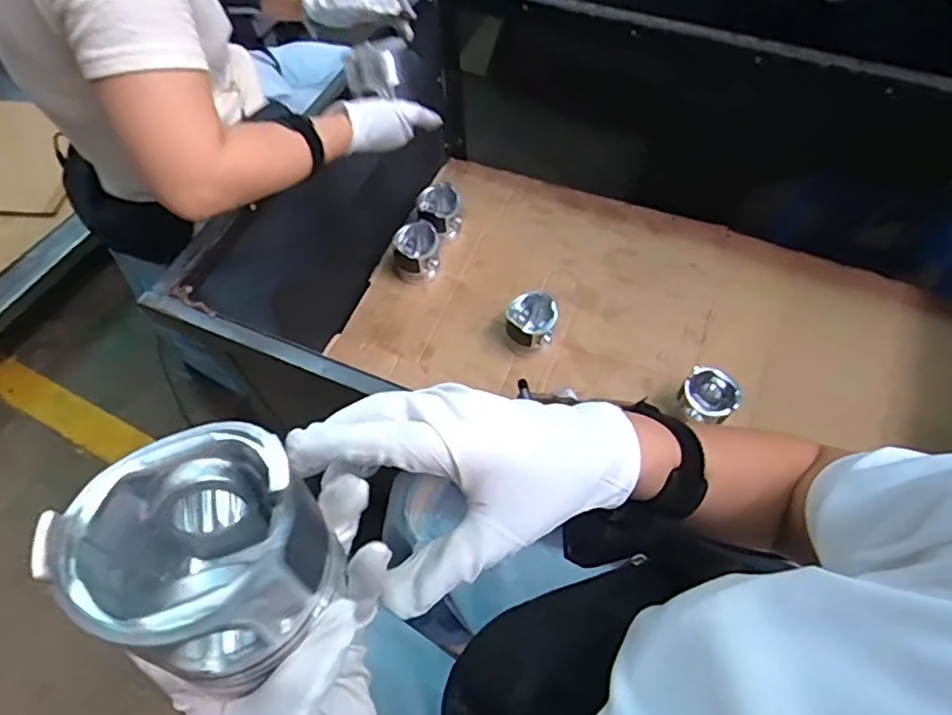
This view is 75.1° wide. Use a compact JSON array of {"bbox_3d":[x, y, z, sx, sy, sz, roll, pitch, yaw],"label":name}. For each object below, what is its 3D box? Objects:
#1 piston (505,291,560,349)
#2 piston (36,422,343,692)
[{"bbox_3d":[0.092,-0.053,1.026,0.085,0.079,0.085,0,59,1],"label":"piston"},{"bbox_3d":[-0.101,0.073,0.240,0.086,0.066,0.077,36,68,21],"label":"piston"}]

